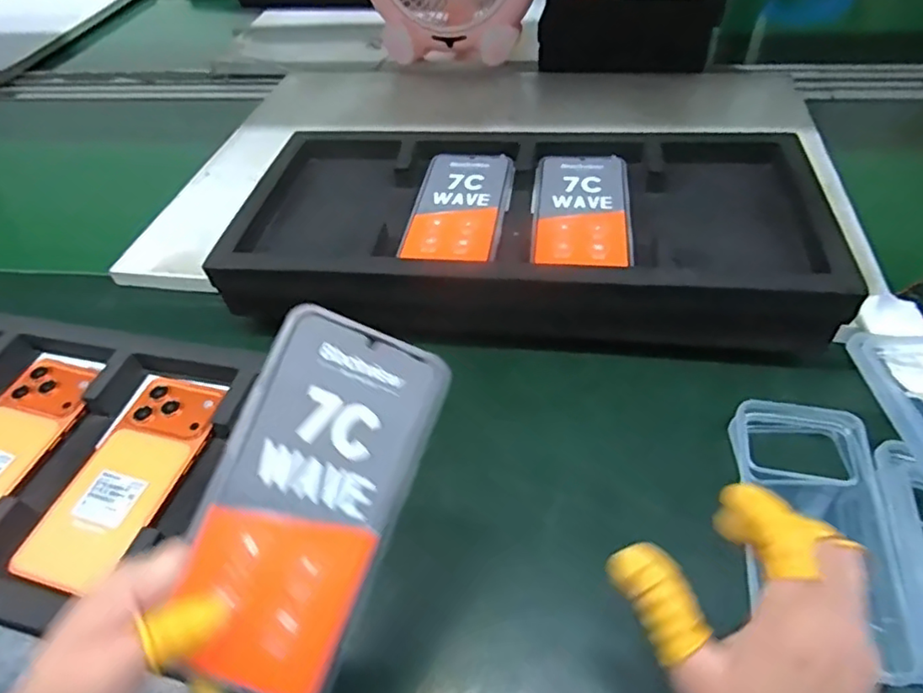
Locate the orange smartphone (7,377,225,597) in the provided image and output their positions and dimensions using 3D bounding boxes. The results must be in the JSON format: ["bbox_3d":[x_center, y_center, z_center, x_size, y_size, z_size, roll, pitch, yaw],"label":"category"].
[{"bbox_3d":[-0.239,0.092,0.430,0.075,0.018,0.162,10,48,15],"label":"orange smartphone"}]

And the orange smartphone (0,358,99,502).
[{"bbox_3d":[-0.350,0.073,0.452,0.085,0.009,0.169,9,48,14],"label":"orange smartphone"}]

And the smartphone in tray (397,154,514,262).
[{"bbox_3d":[0.000,-0.125,0.521,0.079,0.010,0.152,5,47,11],"label":"smartphone in tray"}]

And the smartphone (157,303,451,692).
[{"bbox_3d":[-0.068,0.069,0.268,0.078,0.006,0.163,22,82,-6],"label":"smartphone"}]

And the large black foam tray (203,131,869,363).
[{"bbox_3d":[0.051,-0.101,0.530,0.472,0.080,0.219,3,47,8],"label":"large black foam tray"}]

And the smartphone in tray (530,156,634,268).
[{"bbox_3d":[0.101,-0.117,0.502,0.080,0.008,0.151,2,46,8],"label":"smartphone in tray"}]

